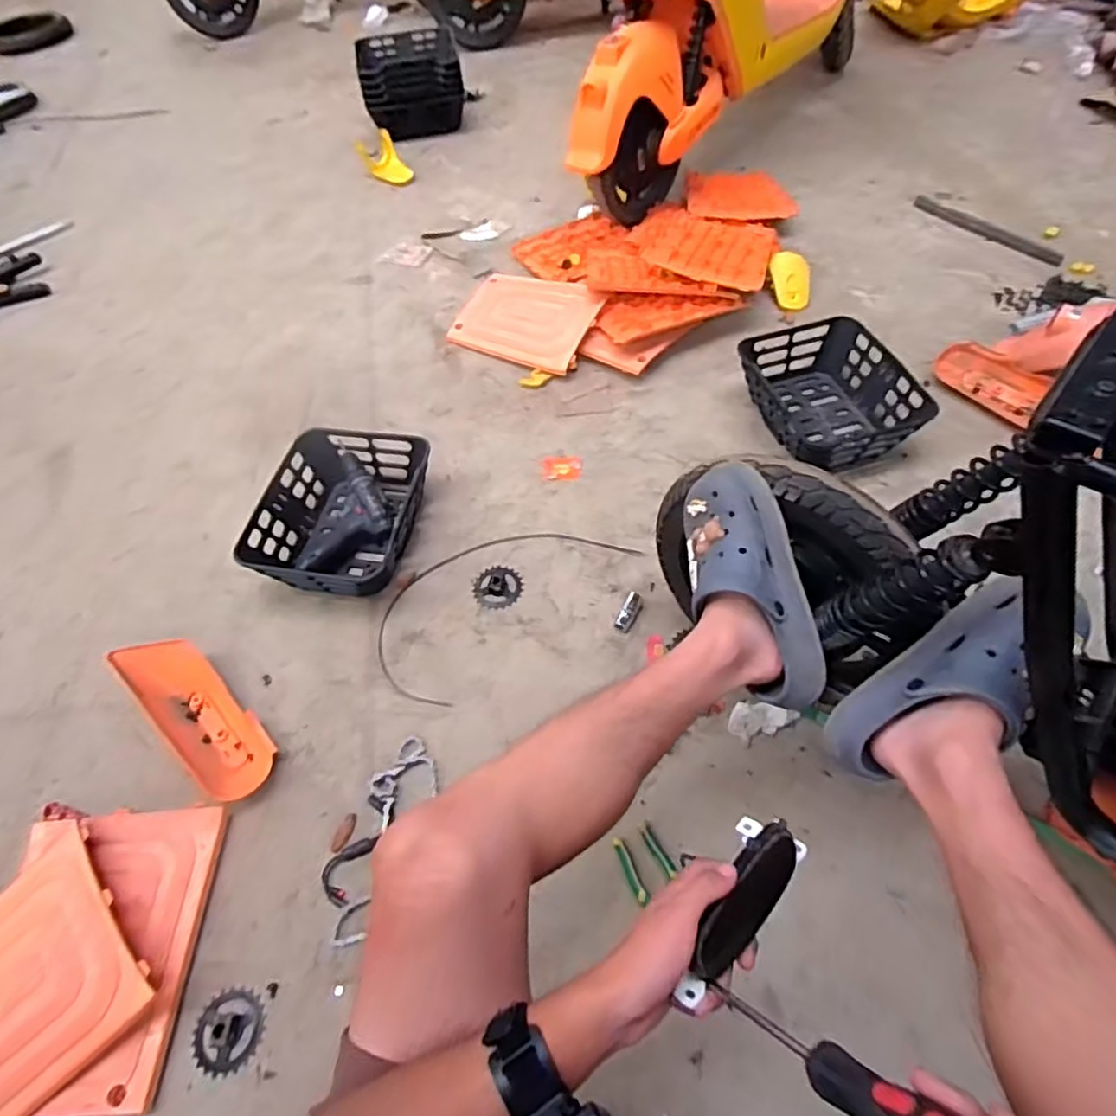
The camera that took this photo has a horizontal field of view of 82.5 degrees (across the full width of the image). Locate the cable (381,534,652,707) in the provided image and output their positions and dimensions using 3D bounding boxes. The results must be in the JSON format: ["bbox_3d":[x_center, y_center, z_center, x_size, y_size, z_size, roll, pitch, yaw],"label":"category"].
[{"bbox_3d":[-0.104,0.055,1.105,0.465,0.006,0.232,-36,60,-19],"label":"cable"}]

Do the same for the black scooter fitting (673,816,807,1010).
[{"bbox_3d":[0.133,0.251,0.467,0.050,0.046,0.143,34,55,23],"label":"black scooter fitting"}]

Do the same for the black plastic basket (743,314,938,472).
[{"bbox_3d":[0.522,-0.321,1.245,0.275,0.115,0.322,-15,57,-6],"label":"black plastic basket"}]

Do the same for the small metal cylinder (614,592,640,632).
[{"bbox_3d":[0.115,0.088,1.044,0.023,0.019,0.067,21,61,17],"label":"small metal cylinder"}]

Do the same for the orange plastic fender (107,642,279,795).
[{"bbox_3d":[-0.561,0.241,0.987,0.329,0.058,0.119,35,66,23],"label":"orange plastic fender"}]

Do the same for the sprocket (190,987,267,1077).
[{"bbox_3d":[-0.402,0.577,0.777,0.085,0.007,0.085,0,57,4],"label":"sprocket"}]

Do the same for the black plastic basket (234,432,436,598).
[{"bbox_3d":[-0.381,-0.082,1.156,0.271,0.110,0.326,6,58,8],"label":"black plastic basket"}]

